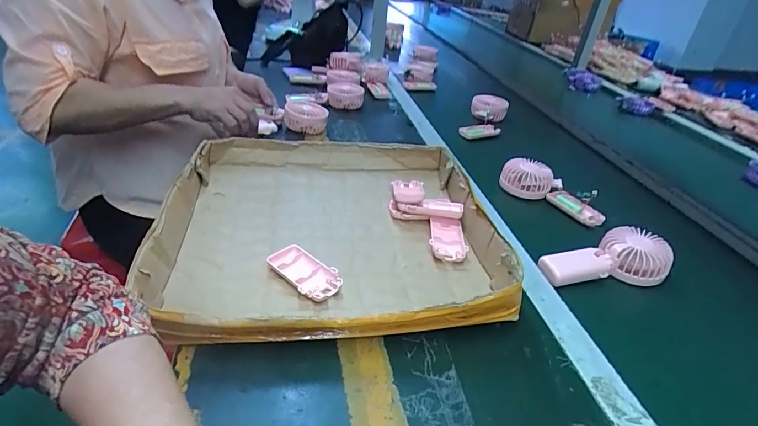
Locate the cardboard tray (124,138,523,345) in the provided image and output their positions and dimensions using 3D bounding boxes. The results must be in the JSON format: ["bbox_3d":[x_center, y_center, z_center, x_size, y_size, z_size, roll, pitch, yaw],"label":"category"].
[{"bbox_3d":[-0.061,0.009,0.553,0.399,0.061,0.384,1,34,-9],"label":"cardboard tray"}]

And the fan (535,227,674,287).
[{"bbox_3d":[0.304,0.063,0.554,0.171,0.046,0.085,-7,36,-20],"label":"fan"}]

